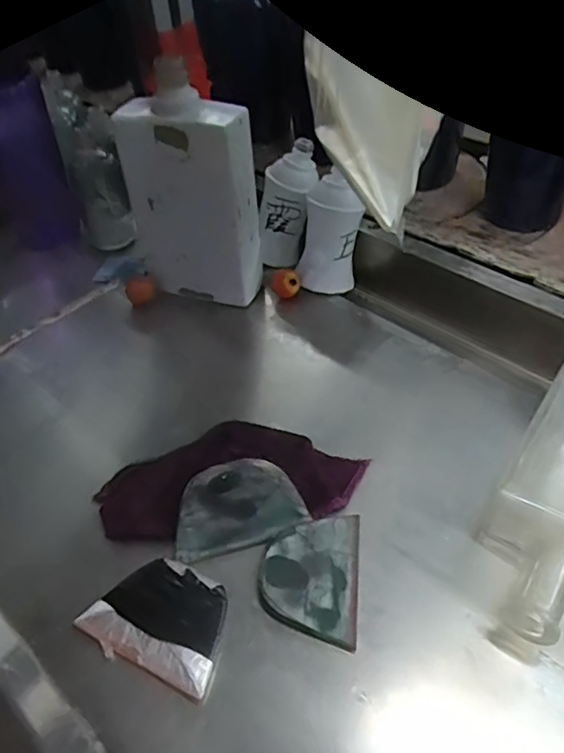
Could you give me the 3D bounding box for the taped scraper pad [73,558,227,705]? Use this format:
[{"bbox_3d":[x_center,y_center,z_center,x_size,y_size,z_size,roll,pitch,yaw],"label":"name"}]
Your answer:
[{"bbox_3d":[-0.071,0.140,0.347,0.082,0.007,0.062,15,50,19],"label":"taped scraper pad"}]

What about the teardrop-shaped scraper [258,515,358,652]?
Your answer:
[{"bbox_3d":[0.016,0.118,0.360,0.059,0.005,0.080,2,47,8],"label":"teardrop-shaped scraper"}]

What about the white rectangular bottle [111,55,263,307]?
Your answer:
[{"bbox_3d":[-0.080,-0.158,0.528,0.108,0.185,0.059,18,51,21],"label":"white rectangular bottle"}]

